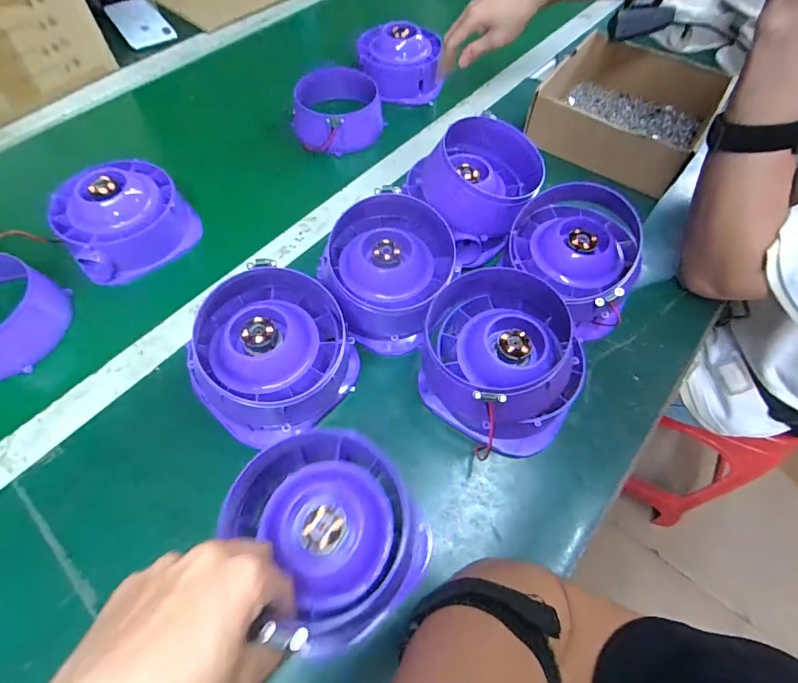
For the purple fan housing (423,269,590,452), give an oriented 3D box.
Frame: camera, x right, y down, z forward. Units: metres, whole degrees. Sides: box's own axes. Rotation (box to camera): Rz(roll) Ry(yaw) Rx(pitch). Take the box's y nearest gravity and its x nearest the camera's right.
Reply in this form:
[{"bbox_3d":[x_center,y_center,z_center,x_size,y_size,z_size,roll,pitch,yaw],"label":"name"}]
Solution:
[{"bbox_3d":[0.094,0.013,0.393,0.150,0.061,0.144,33,65,16],"label":"purple fan housing"}]

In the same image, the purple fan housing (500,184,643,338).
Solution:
[{"bbox_3d":[0.183,-0.088,0.449,0.124,0.078,0.151,-32,66,-18],"label":"purple fan housing"}]

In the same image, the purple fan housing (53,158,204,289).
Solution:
[{"bbox_3d":[-0.310,-0.143,0.487,0.128,0.082,0.102,-35,67,-19],"label":"purple fan housing"}]

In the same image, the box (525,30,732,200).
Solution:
[{"bbox_3d":[0.311,-0.323,0.591,0.198,0.066,0.241,31,65,15],"label":"box"}]

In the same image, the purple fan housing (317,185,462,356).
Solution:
[{"bbox_3d":[-0.012,-0.070,0.427,0.117,0.084,0.131,25,63,12],"label":"purple fan housing"}]

